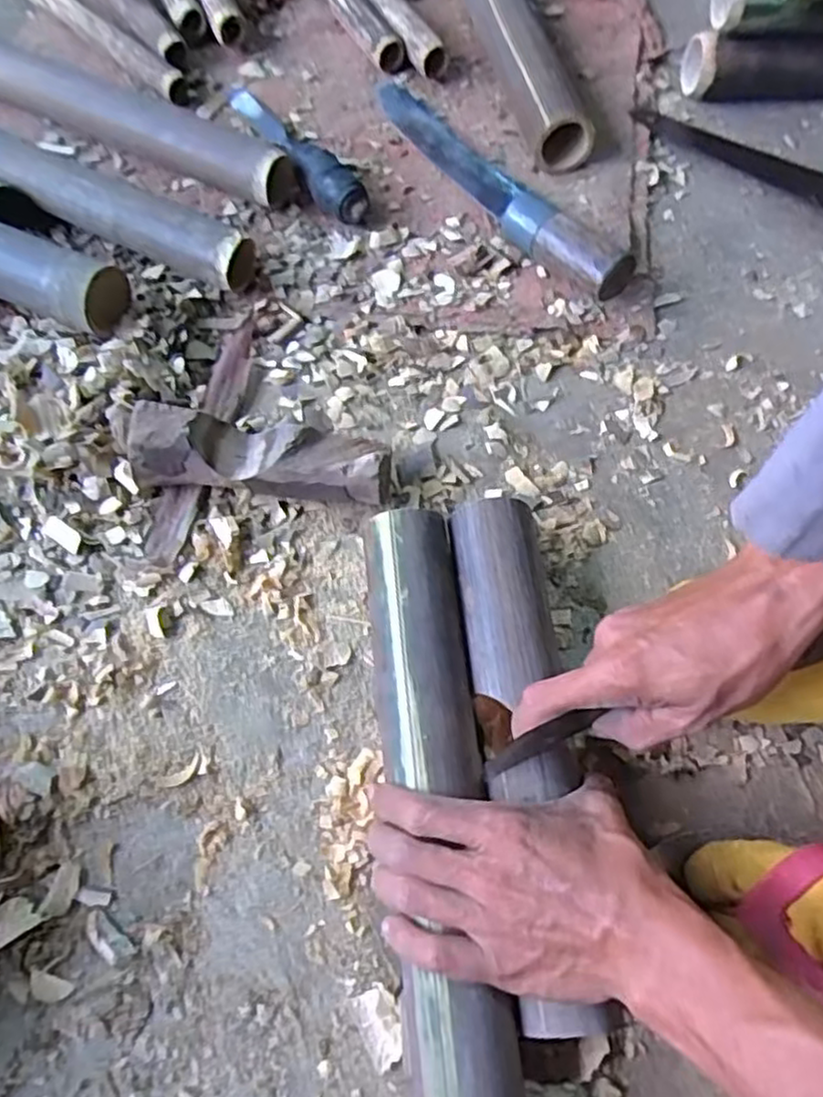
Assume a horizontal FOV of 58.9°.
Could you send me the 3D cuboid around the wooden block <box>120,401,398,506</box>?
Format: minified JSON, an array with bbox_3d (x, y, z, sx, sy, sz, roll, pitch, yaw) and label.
[{"bbox_3d":[-0.098,-0.059,0.483,0.162,0.048,0.047,5,65,0],"label":"wooden block"}]

